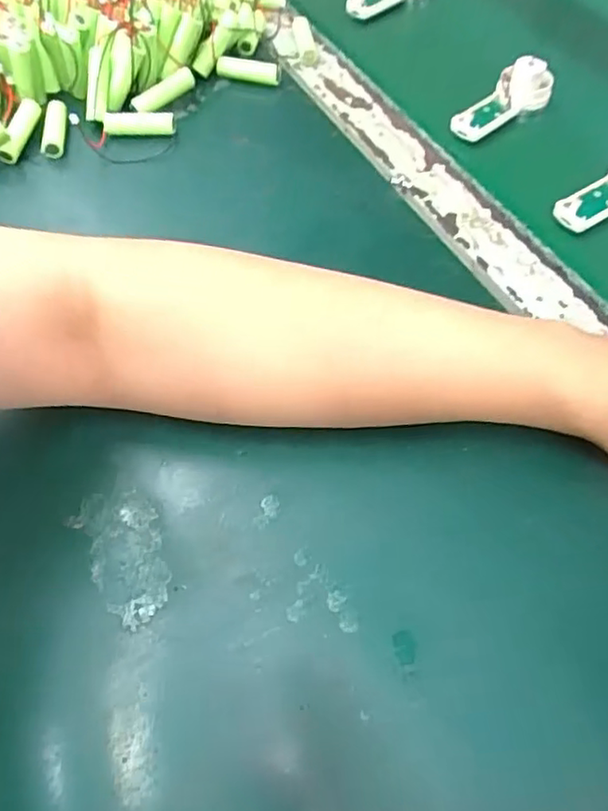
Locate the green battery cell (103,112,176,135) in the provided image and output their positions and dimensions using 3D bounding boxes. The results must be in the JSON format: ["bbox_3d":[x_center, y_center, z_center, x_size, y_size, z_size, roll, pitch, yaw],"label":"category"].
[{"bbox_3d":[-0.119,-0.202,0.450,0.050,0.014,0.016,-2,57,1],"label":"green battery cell"}]

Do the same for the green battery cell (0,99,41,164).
[{"bbox_3d":[-0.203,-0.194,0.441,0.012,0.013,0.053,11,70,9],"label":"green battery cell"}]

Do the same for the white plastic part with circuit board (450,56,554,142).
[{"bbox_3d":[0.148,-0.227,0.459,0.033,0.022,0.090,38,66,23],"label":"white plastic part with circuit board"}]

